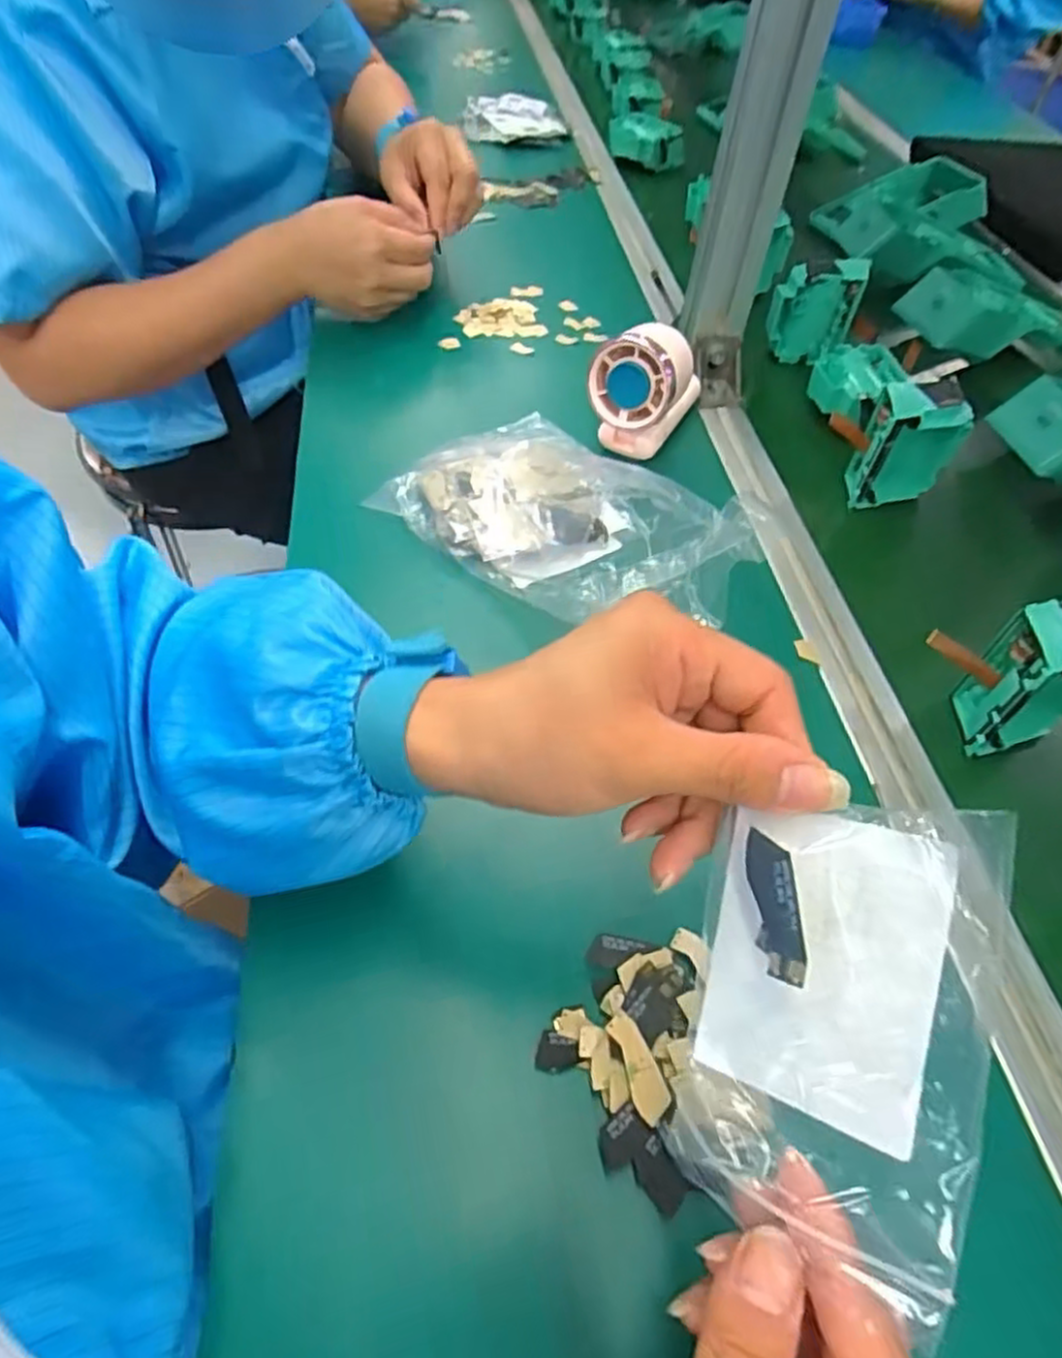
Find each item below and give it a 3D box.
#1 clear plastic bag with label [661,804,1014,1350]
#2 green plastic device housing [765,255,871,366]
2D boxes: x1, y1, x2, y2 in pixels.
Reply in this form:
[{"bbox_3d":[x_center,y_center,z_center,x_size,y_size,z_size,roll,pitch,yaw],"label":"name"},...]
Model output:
[{"bbox_3d":[0.079,0.087,0.196,0.075,0.019,0.112,10,82,44],"label":"clear plastic bag with label"},{"bbox_3d":[0.235,-0.309,0.623,0.066,0.074,0.028,16,53,7],"label":"green plastic device housing"}]

